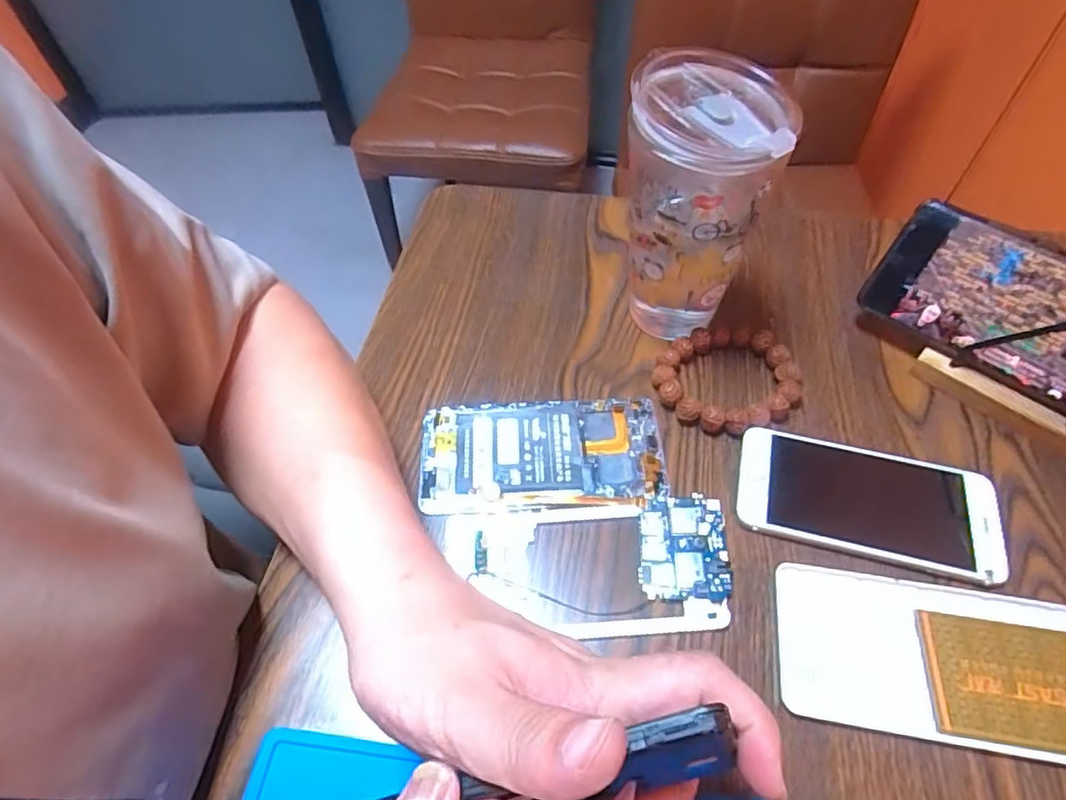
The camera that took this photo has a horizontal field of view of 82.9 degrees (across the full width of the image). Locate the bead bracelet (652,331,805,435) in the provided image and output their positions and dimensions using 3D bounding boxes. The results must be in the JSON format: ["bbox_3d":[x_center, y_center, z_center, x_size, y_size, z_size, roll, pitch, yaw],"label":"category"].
[{"bbox_3d":[0.123,-0.013,0.381,0.084,0.016,0.075,-31,59,-18],"label":"bead bracelet"}]

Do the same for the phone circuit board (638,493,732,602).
[{"bbox_3d":[0.080,0.078,0.321,0.045,0.004,0.055,-2,57,7],"label":"phone circuit board"}]

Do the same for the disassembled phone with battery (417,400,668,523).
[{"bbox_3d":[0.004,0.035,0.357,0.141,0.008,0.075,-2,55,1],"label":"disassembled phone with battery"}]

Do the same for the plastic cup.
[{"bbox_3d":[0.094,-0.111,0.365,0.078,0.158,0.076,-1,55,1],"label":"plastic cup"}]

